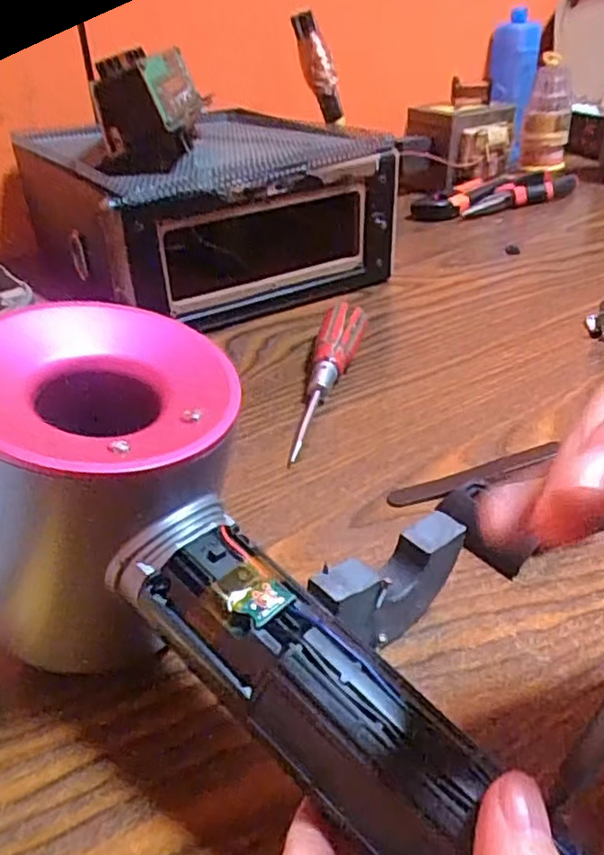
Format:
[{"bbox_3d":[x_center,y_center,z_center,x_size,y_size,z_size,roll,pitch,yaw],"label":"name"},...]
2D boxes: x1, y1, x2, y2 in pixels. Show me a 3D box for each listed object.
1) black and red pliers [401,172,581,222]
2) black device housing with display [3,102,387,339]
[{"bbox_3d":[0.203,-0.235,0.691,0.203,0.029,0.056,-16,36,-20],"label":"black and red pliers"},{"bbox_3d":[-0.068,-0.158,0.500,0.219,0.105,0.181,-18,37,-24],"label":"black device housing with display"}]

